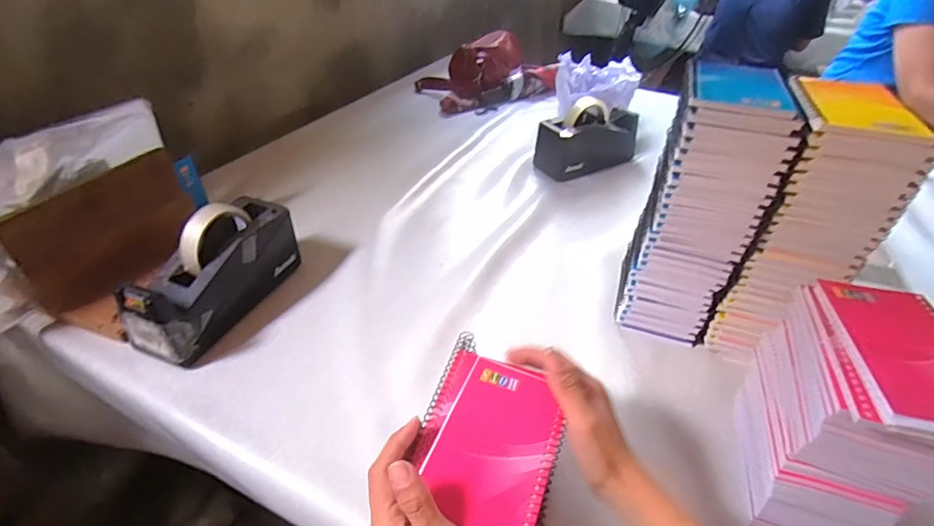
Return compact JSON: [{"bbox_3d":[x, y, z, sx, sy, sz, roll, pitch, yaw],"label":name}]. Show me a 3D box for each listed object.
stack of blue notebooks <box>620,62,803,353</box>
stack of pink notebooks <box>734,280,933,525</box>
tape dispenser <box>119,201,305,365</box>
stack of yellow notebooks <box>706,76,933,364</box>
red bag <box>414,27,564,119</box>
[{"bbox_3d":[0.247,-0.057,0.508,0.102,0.286,0.120,17,41,17],"label":"stack of blue notebooks"},{"bbox_3d":[0.297,0.129,0.380,0.099,0.180,0.137,15,41,15],"label":"stack of pink notebooks"},{"bbox_3d":[-0.284,0.006,0.544,0.068,0.115,0.197,17,41,17],"label":"tape dispenser"},{"bbox_3d":[0.338,-0.034,0.490,0.091,0.280,0.134,17,41,17],"label":"stack of yellow notebooks"},{"bbox_3d":[0.049,-0.461,1.152,0.314,0.120,0.199,-20,44,-25],"label":"red bag"}]

